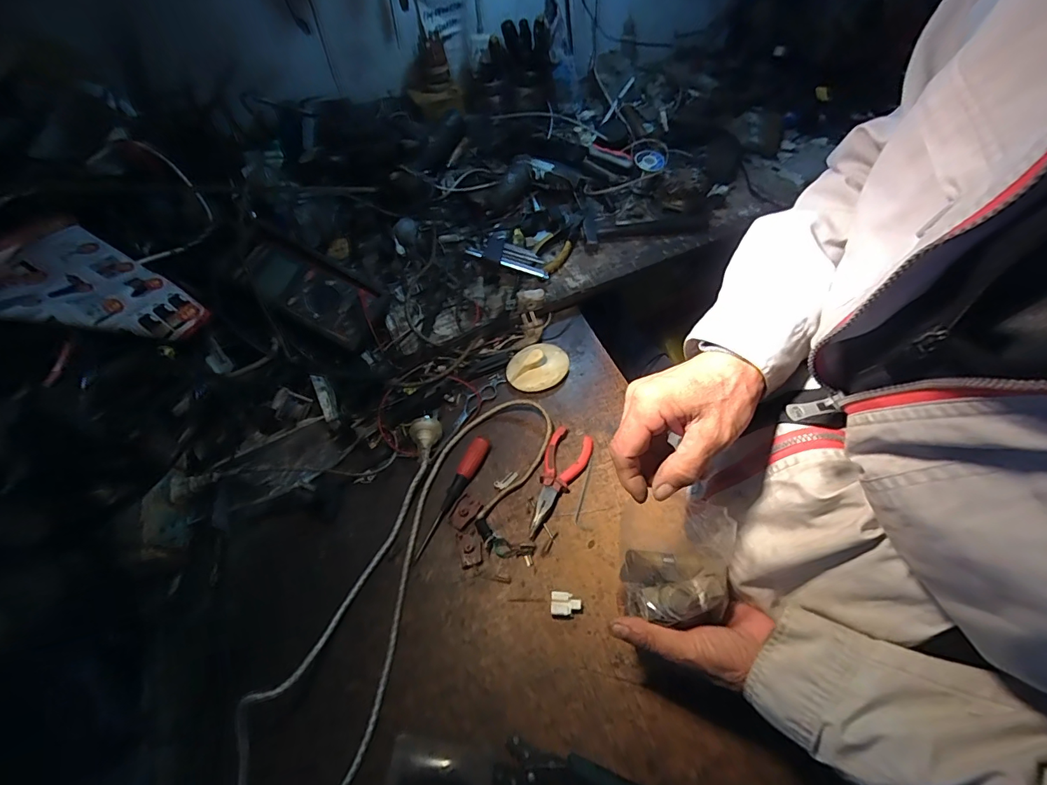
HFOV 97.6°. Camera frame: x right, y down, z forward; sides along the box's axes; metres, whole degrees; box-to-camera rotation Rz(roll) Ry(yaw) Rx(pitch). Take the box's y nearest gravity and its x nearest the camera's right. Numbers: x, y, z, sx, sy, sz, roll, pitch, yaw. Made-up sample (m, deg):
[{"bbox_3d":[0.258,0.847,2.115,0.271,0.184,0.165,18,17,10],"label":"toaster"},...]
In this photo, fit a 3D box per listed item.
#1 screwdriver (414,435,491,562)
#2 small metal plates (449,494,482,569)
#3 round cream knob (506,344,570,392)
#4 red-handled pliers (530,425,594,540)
[{"bbox_3d":[-0.087,0.117,0.539,0.027,0.019,0.152,22,61,15],"label":"screwdriver"},{"bbox_3d":[-0.064,0.155,0.519,0.033,0.004,0.080,-9,58,-3],"label":"small metal plates"},{"bbox_3d":[0.019,-0.044,0.629,0.084,0.034,0.076,0,57,2],"label":"round cream knob"},{"bbox_3d":[0.038,0.103,0.546,0.051,0.014,0.140,22,61,15],"label":"red-handled pliers"}]

